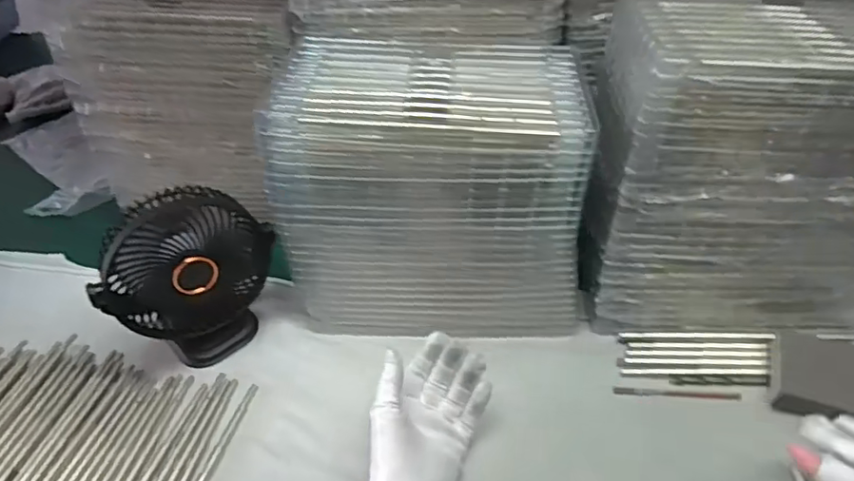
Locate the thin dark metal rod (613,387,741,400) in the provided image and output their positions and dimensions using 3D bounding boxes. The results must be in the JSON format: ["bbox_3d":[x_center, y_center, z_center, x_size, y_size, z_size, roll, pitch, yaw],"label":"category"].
[{"bbox_3d":[0.227,0.140,0.513,0.108,0.008,0.008,1,42,8],"label":"thin dark metal rod"}]

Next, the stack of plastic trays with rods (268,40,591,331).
[{"bbox_3d":[0.007,-0.060,0.581,0.276,0.233,0.198,-1,42,6],"label":"stack of plastic trays with rods"}]

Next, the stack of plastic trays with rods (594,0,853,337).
[{"bbox_3d":[0.305,-0.075,0.525,0.279,0.256,0.196,0,42,8],"label":"stack of plastic trays with rods"}]

